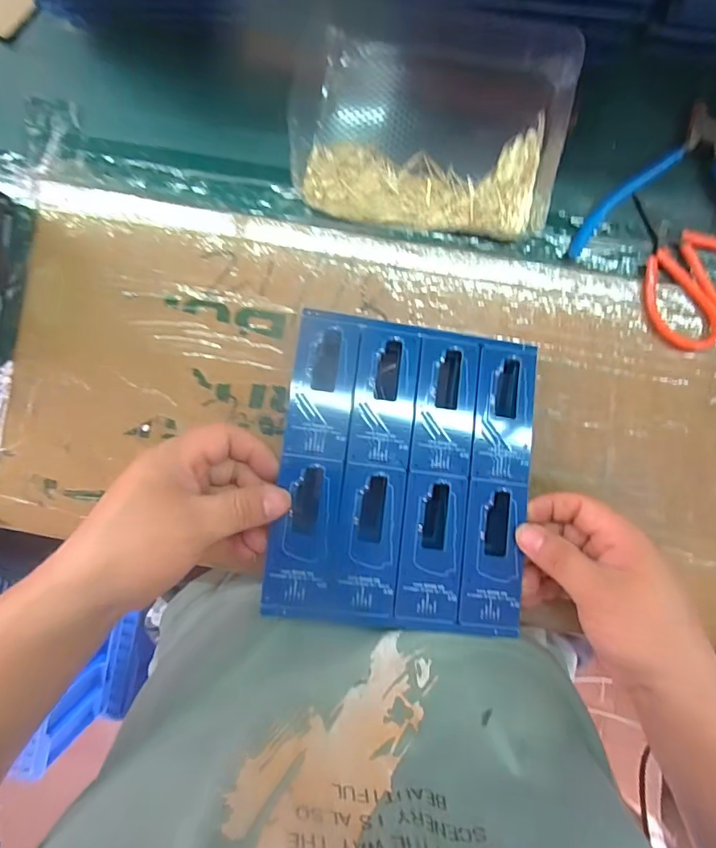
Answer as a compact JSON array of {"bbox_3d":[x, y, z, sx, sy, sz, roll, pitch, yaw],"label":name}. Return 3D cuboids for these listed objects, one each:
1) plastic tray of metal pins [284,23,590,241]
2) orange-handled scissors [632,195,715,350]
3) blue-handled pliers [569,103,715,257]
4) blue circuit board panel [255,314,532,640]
[{"bbox_3d":[0.050,-0.207,0.337,0.187,0.027,0.129,6,92,2],"label":"plastic tray of metal pins"},{"bbox_3d":[0.235,-0.110,0.341,0.066,0.012,0.112,-15,91,2],"label":"orange-handled scissors"},{"bbox_3d":[0.237,-0.161,0.339,0.128,0.018,0.125,21,92,1],"label":"blue-handled pliers"},{"bbox_3d":[0.032,0.031,0.310,0.158,0.004,0.189,8,81,-6],"label":"blue circuit board panel"}]

